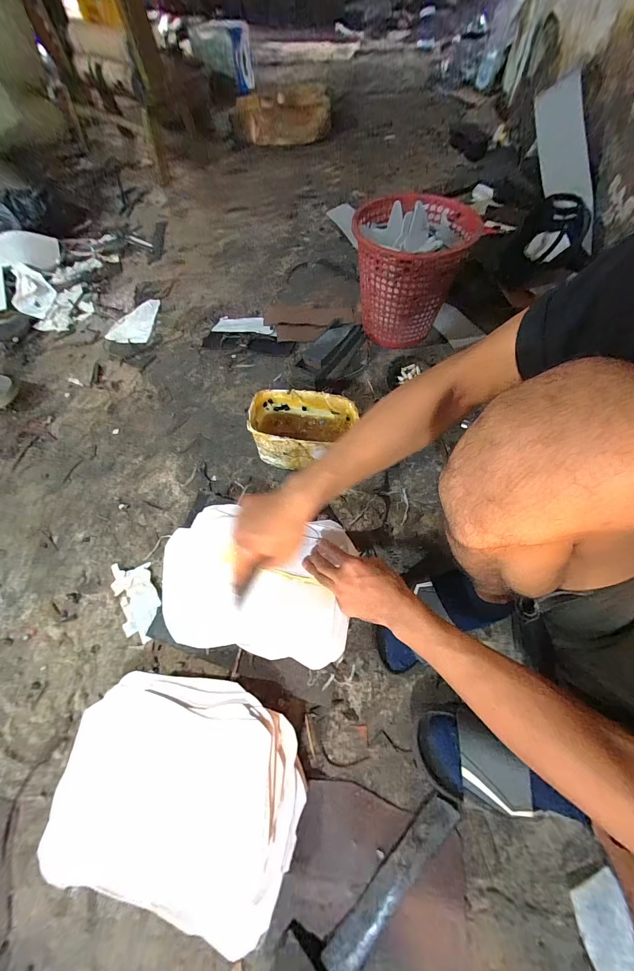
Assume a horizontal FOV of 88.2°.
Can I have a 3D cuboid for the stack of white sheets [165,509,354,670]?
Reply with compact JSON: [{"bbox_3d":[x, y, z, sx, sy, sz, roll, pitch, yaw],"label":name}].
[{"bbox_3d":[-0.096,0.144,0.510,0.291,0.022,0.211,8,64,5],"label":"stack of white sheets"}]

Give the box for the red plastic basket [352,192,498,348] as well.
[{"bbox_3d":[0.211,-0.496,0.770,0.251,0.236,0.248,-2,62,1],"label":"red plastic basket"}]

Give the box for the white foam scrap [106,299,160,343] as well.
[{"bbox_3d":[-0.530,-0.479,0.945,0.121,0.012,0.174,2,62,4],"label":"white foam scrap"}]

